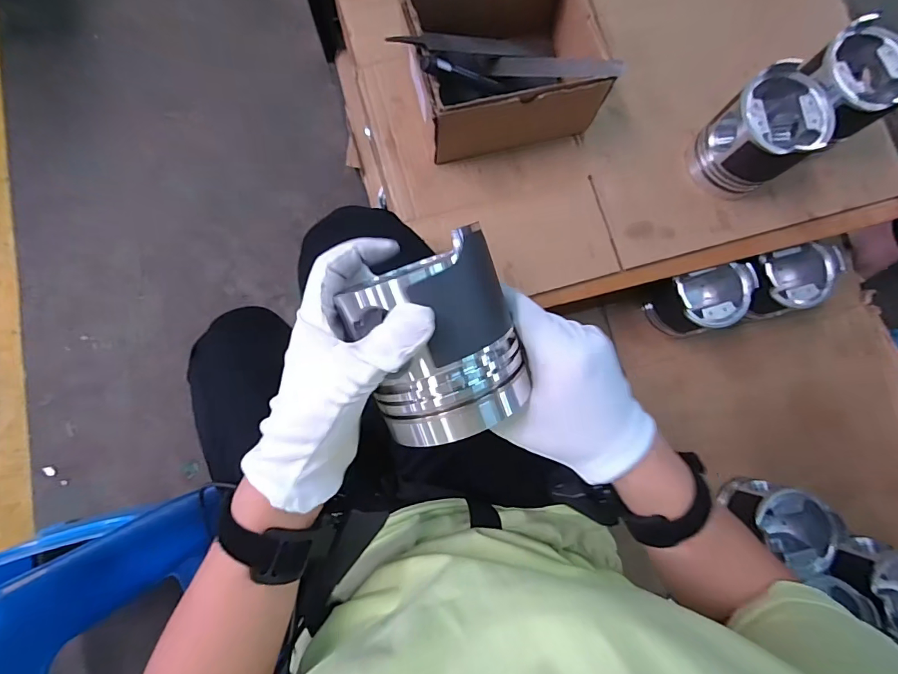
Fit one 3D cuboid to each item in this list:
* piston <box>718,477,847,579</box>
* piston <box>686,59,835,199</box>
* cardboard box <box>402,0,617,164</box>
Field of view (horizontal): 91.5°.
[{"bbox_3d":[0.404,0.225,0.543,0.094,0.090,0.081,43,82,4],"label":"piston"},{"bbox_3d":[0.346,-0.225,0.488,0.105,0.094,0.094,-36,85,-7],"label":"piston"},{"bbox_3d":[0.059,-0.305,0.485,0.189,0.104,0.169,-12,83,-4],"label":"cardboard box"}]

